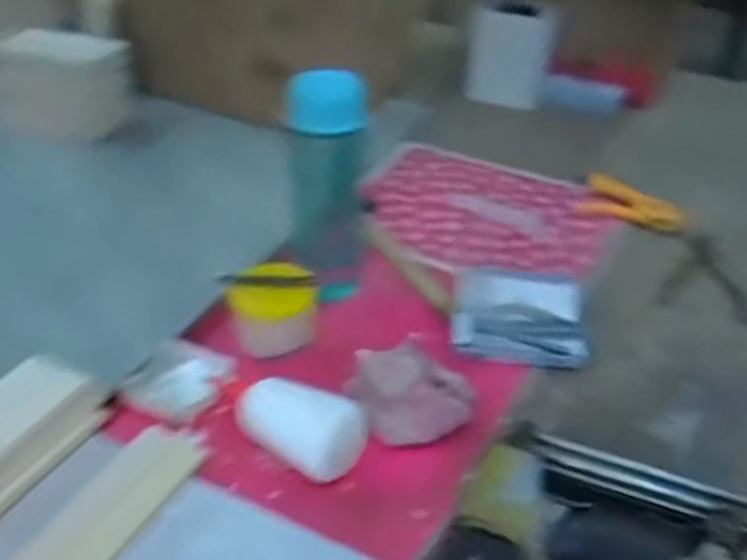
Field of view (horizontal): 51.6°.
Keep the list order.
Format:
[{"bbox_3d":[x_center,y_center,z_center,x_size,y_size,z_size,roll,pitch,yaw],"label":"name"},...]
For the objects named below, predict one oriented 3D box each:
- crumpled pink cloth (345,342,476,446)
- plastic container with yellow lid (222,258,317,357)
[{"bbox_3d":[0.028,0.093,0.686,0.092,0.028,0.120,-14,38,-22],"label":"crumpled pink cloth"},{"bbox_3d":[-0.099,0.026,0.746,0.080,0.059,0.065,-7,36,-14],"label":"plastic container with yellow lid"}]

